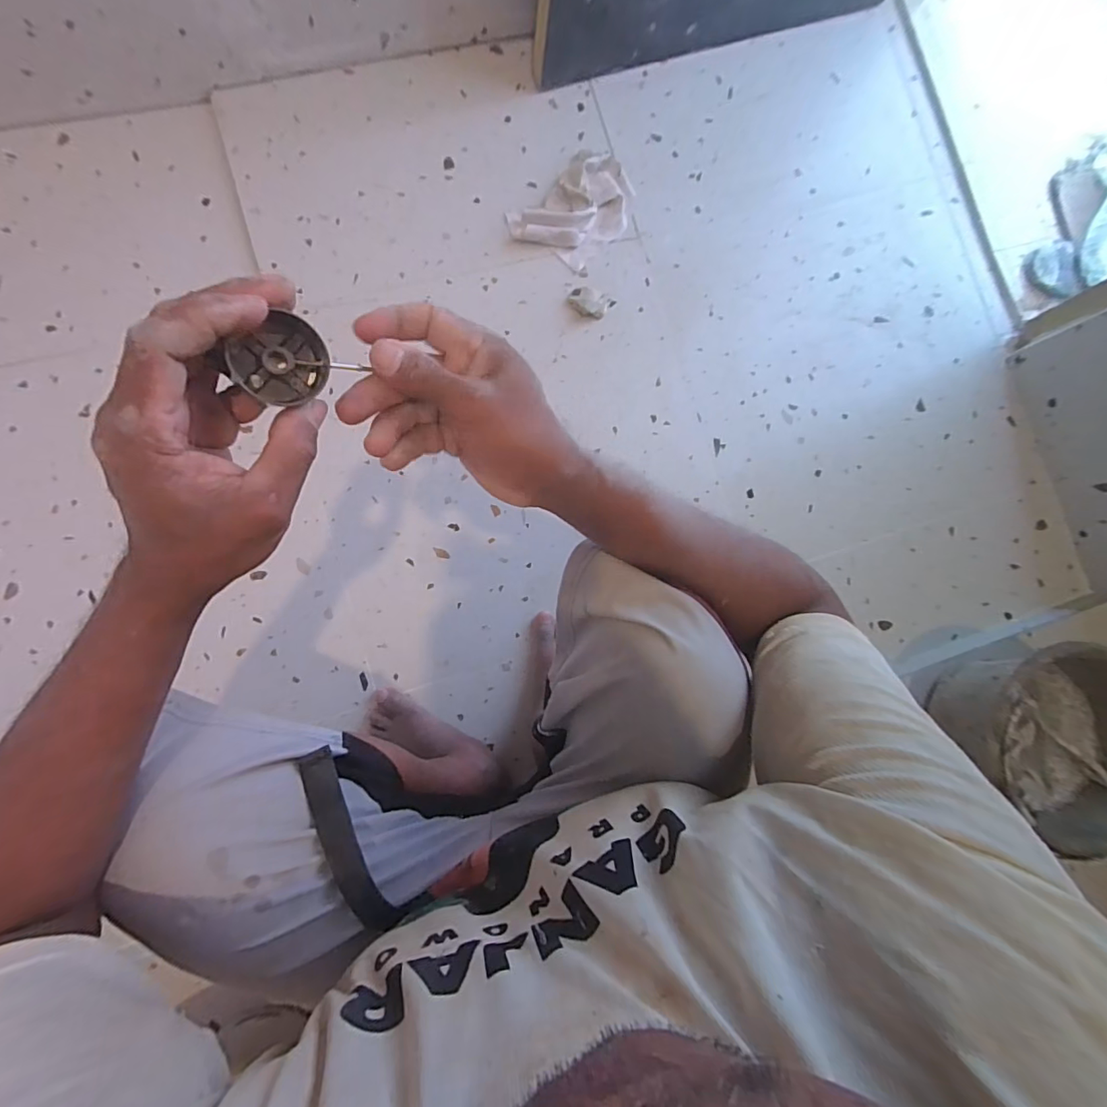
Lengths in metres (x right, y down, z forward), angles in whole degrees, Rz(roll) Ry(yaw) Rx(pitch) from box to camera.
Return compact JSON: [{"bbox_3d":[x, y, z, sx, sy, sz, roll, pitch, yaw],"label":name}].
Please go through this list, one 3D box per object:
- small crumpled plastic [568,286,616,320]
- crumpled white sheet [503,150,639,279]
[{"bbox_3d":[0.061,-0.406,0.810,0.072,0.018,0.049,18,84,-4],"label":"small crumpled plastic"},{"bbox_3d":[0.041,-0.563,0.818,0.142,0.028,0.205,39,83,-2],"label":"crumpled white sheet"}]

